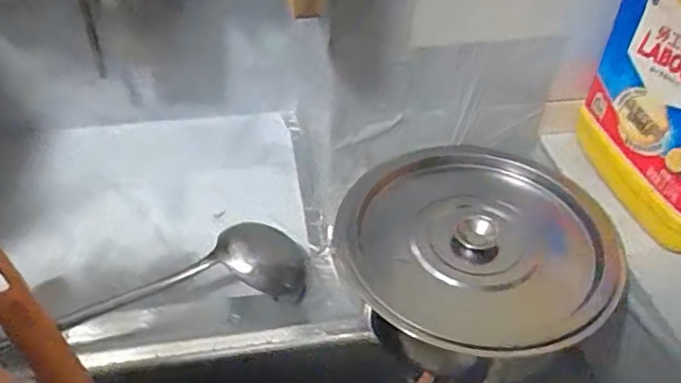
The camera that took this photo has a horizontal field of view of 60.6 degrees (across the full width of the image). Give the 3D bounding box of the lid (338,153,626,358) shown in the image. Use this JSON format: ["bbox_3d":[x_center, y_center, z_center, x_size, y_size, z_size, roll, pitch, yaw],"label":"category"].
[{"bbox_3d":[0.098,0.038,0.421,0.198,0.024,0.180,0,42,0],"label":"lid"}]

